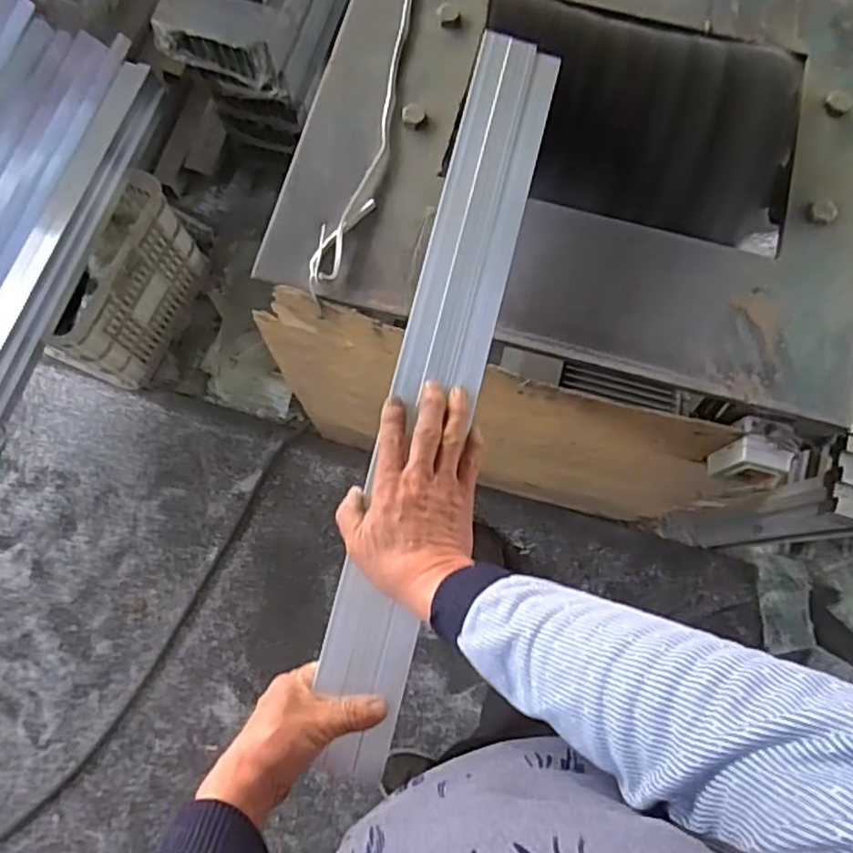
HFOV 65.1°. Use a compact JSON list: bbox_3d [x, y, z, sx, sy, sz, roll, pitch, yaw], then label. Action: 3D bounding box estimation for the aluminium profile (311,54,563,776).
[{"bbox_3d":[0.008,-0.038,0.605,0.077,0.012,0.685,13,83,3],"label":"aluminium profile"}]

